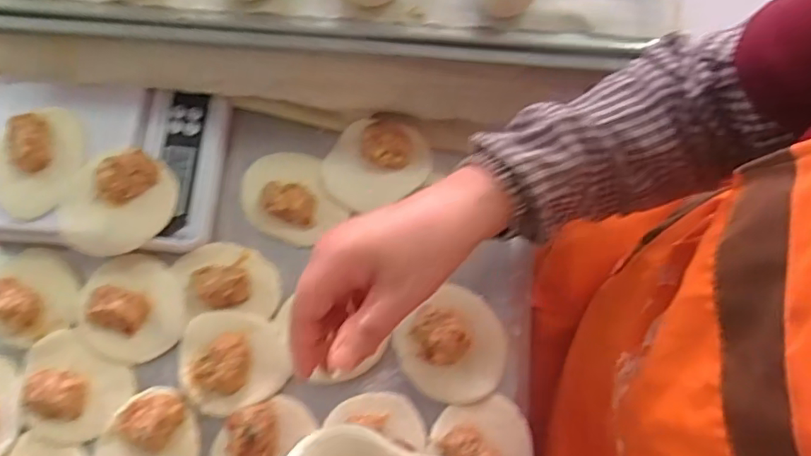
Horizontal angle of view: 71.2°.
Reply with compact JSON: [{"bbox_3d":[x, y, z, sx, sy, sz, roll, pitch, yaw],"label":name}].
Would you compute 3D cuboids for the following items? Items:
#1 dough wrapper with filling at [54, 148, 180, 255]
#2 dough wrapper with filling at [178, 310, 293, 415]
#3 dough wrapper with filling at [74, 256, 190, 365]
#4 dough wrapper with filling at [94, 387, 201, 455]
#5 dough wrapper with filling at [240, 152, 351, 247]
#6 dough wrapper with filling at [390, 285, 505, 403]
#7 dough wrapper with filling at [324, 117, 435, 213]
[{"bbox_3d":[-0.248,-0.024,0.476,0.092,0.039,0.084,0,73,1],"label":"dough wrapper with filling"},{"bbox_3d":[-0.145,0.105,0.462,0.085,0.020,0.082,0,73,1],"label":"dough wrapper with filling"},{"bbox_3d":[-0.235,0.065,0.478,0.095,0.026,0.086,40,77,12],"label":"dough wrapper with filling"},{"bbox_3d":[-0.208,0.177,0.445,0.081,0.029,0.092,-10,73,-2],"label":"dough wrapper with filling"},{"bbox_3d":[-0.106,-0.029,0.507,0.080,0.025,0.086,-26,74,-7],"label":"dough wrapper with filling"},{"bbox_3d":[0.042,0.097,0.462,0.089,0.033,0.081,-41,77,-11],"label":"dough wrapper with filling"},{"bbox_3d":[-0.029,-0.063,0.518,0.099,0.027,0.081,-23,74,-6],"label":"dough wrapper with filling"}]

